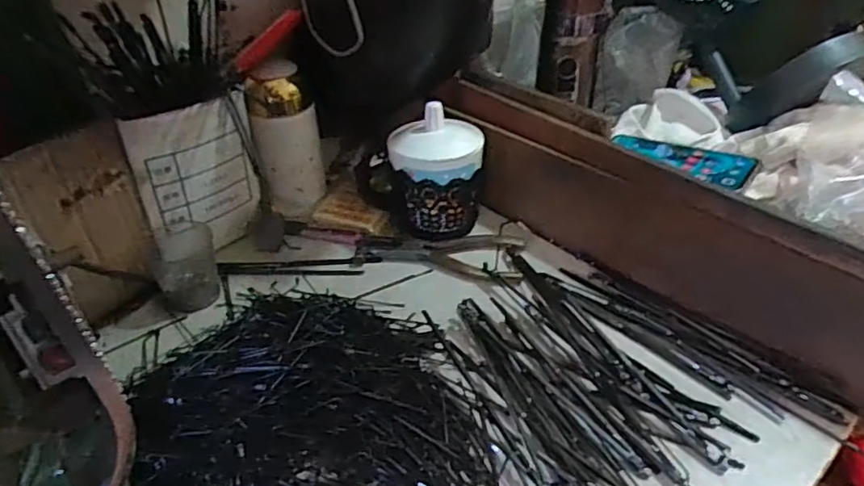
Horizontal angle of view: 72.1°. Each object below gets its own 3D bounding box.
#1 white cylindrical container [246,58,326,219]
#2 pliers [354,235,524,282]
[{"bbox_3d":[-0.154,-0.112,0.635,0.066,0.157,0.054,-9,38,-10],"label":"white cylindrical container"},{"bbox_3d":[0.008,0.008,0.598,0.166,0.019,0.067,11,36,12],"label":"pliers"}]

